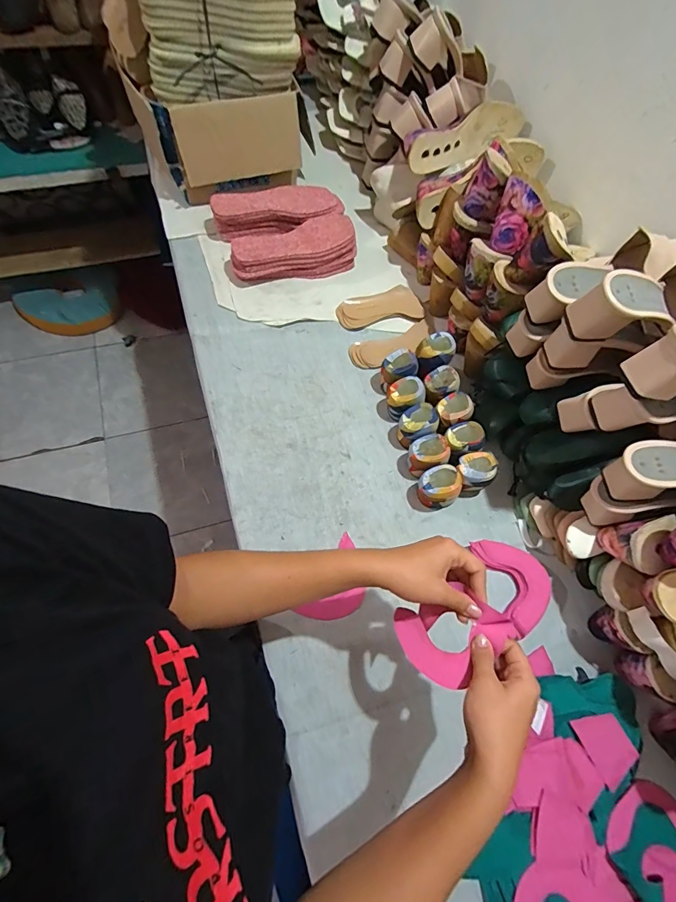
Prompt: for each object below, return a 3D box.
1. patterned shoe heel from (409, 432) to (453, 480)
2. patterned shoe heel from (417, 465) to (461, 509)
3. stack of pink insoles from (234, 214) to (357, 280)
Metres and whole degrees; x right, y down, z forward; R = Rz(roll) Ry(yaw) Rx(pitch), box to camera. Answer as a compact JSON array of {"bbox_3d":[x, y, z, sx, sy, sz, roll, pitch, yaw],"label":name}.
[{"bbox_3d":[0.140,0.009,0.641,0.060,0.070,0.052,-21,71,-16],"label":"patterned shoe heel"},{"bbox_3d":[0.154,0.060,0.625,0.059,0.072,0.057,2,66,-6],"label":"patterned shoe heel"},{"bbox_3d":[-0.084,-0.383,0.790,0.247,0.074,0.087,-22,71,-16],"label":"stack of pink insoles"}]

